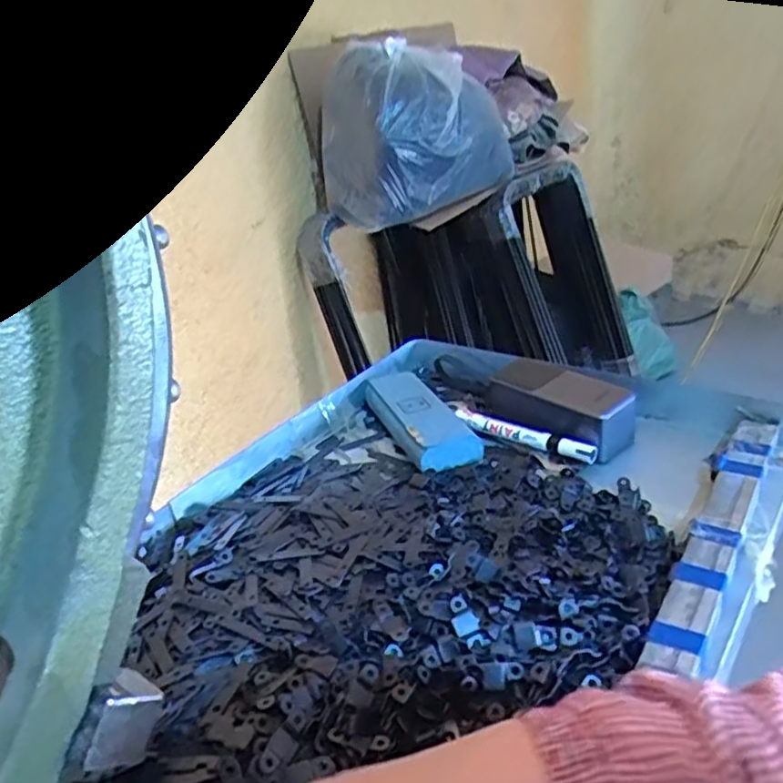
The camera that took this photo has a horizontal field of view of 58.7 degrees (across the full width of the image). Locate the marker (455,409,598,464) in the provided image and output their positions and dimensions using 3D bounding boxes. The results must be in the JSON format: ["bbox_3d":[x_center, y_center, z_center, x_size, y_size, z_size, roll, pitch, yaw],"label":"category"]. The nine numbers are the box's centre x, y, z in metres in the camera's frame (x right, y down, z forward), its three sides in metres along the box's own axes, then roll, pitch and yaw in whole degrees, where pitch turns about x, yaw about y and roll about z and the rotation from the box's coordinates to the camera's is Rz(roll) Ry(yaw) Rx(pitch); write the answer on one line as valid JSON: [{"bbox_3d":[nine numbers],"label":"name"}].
[{"bbox_3d":[0.117,0.037,0.626,0.138,0.018,0.020,17,36,39],"label":"marker"}]

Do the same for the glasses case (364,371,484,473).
[{"bbox_3d":[0.027,0.022,0.674,0.062,0.032,0.166,-16,29,-17],"label":"glasses case"}]

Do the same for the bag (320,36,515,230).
[{"bbox_3d":[0.044,-0.507,1.371,0.378,0.316,0.173,-4,28,6],"label":"bag"}]

